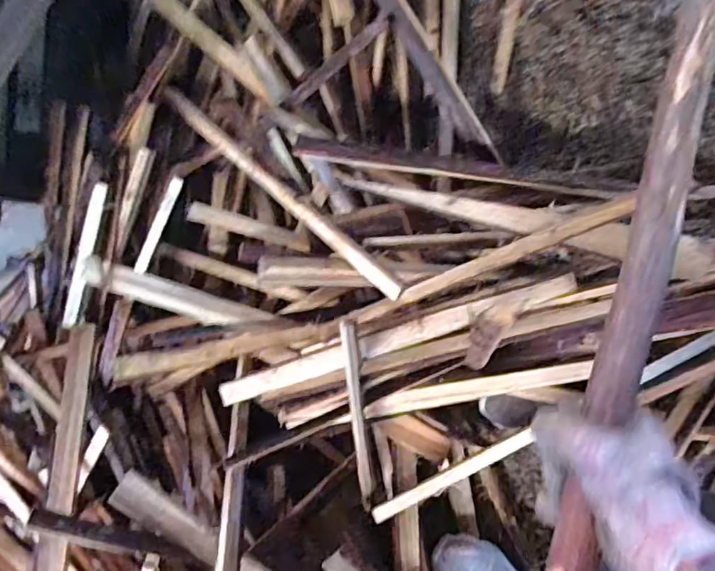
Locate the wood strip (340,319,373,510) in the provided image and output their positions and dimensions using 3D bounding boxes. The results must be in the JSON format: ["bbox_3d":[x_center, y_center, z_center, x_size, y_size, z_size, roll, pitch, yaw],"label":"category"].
[{"bbox_3d":[0.003,0.195,0.736,0.021,0.016,0.354,-1,124,7],"label":"wood strip"}]

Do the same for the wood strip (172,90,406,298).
[{"bbox_3d":[-0.115,-0.136,0.719,0.466,0.017,0.019,43,96,22],"label":"wood strip"}]

